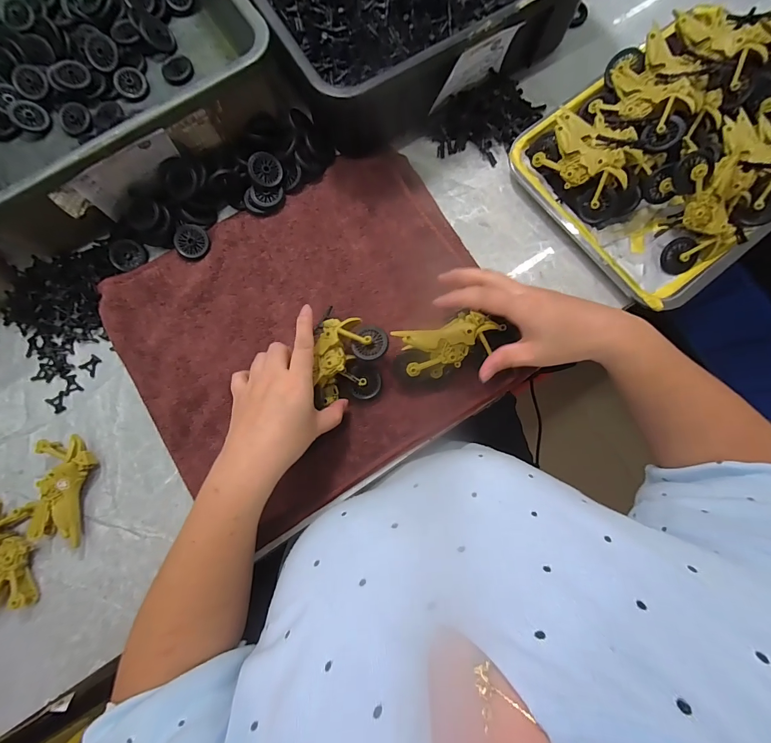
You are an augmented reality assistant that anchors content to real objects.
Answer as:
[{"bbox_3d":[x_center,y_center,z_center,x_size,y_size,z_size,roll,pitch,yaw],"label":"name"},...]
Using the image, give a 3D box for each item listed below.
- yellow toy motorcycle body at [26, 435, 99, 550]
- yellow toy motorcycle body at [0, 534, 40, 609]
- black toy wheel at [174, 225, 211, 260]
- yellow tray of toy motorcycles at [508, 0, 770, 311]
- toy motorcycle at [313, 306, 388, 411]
[{"bbox_3d":[-0.328,0.121,0.366,0.049,0.025,0.103,1,81,2],"label":"yellow toy motorcycle body"},{"bbox_3d":[-0.374,0.199,0.351,0.043,0.028,0.077,-4,81,1],"label":"yellow toy motorcycle body"},{"bbox_3d":[-0.221,-0.148,0.408,0.041,0.010,0.037,37,84,7],"label":"black toy wheel"},{"bbox_3d":[0.349,-0.265,0.393,0.352,0.069,0.257,-38,82,-4],"label":"yellow tray of toy motorcycles"},{"bbox_3d":[-0.040,-0.013,0.367,0.080,0.034,0.097,-4,81,1],"label":"toy motorcycle"}]

